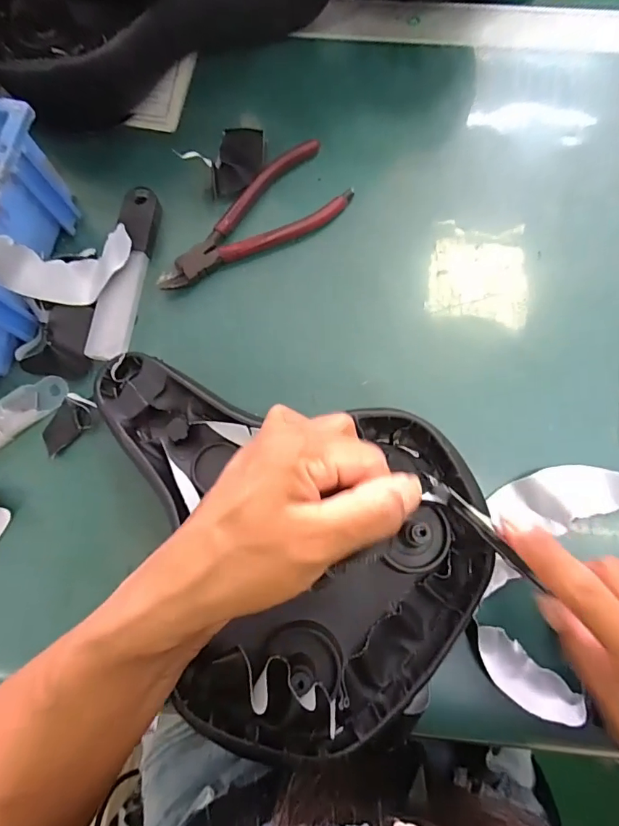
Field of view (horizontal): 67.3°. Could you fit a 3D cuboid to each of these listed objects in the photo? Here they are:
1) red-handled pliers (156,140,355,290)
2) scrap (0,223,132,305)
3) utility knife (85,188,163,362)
[{"bbox_3d":[-0.046,-0.139,0.337,0.149,0.019,0.055,-30,80,-5],"label":"red-handled pliers"},{"bbox_3d":[-0.159,-0.100,0.297,0.083,0.070,0.038,-31,80,-5],"label":"scrap"},{"bbox_3d":[-0.130,-0.099,0.329,0.026,0.015,0.128,8,79,3],"label":"utility knife"}]

